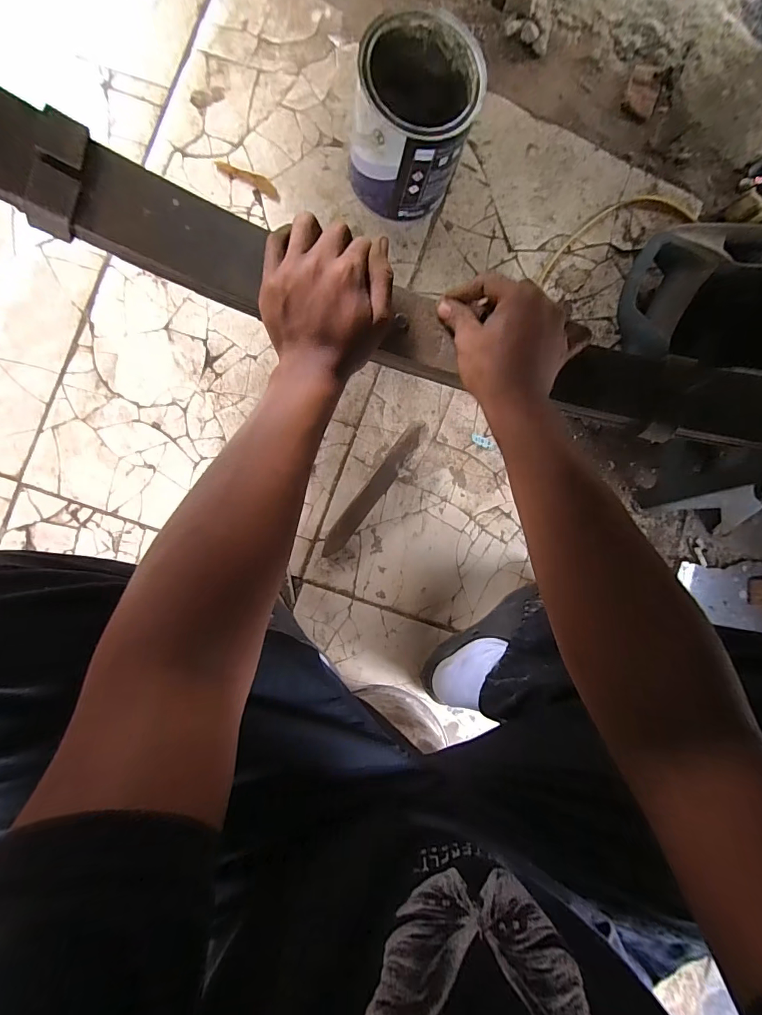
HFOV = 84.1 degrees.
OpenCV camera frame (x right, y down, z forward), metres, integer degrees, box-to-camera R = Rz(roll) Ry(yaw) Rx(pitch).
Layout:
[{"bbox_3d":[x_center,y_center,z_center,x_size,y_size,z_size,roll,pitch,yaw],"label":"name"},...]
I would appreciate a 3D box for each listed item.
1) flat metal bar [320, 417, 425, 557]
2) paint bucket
[{"bbox_3d":[-0.011,-0.024,0.617,0.030,0.007,0.235,35,98,-12],"label":"flat metal bar"},{"bbox_3d":[0.038,-0.502,0.561,0.145,0.159,0.146,-1,94,-8],"label":"paint bucket"}]

